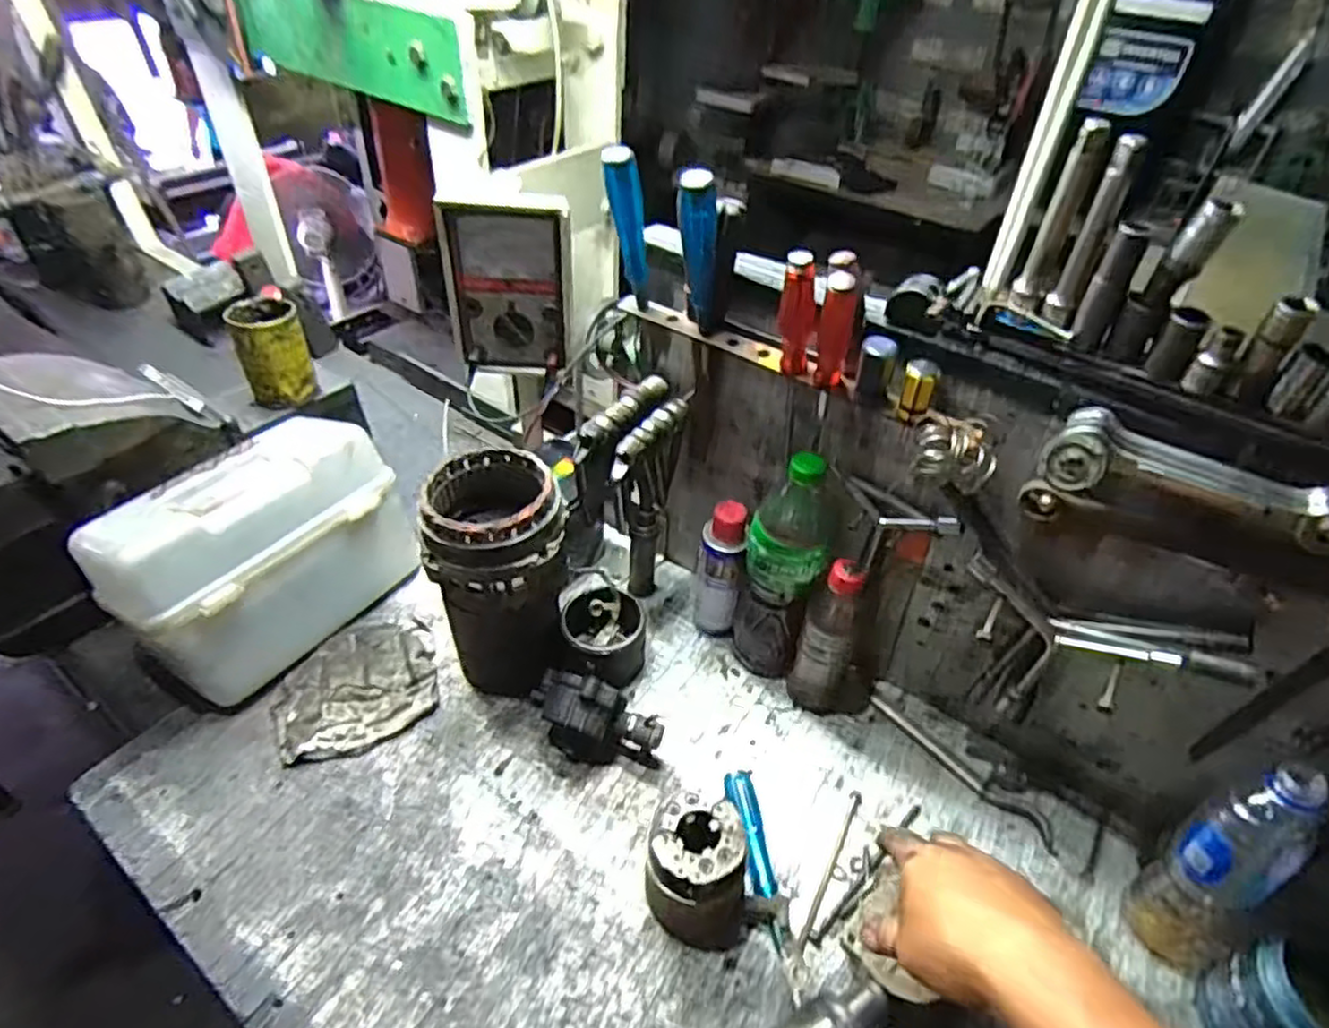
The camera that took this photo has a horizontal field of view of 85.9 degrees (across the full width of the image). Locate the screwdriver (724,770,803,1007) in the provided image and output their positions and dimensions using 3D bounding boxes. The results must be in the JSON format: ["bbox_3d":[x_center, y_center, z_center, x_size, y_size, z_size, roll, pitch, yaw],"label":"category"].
[{"bbox_3d":[0.087,0.309,0.609,0.028,0.033,0.180,-7,44,-11],"label":"screwdriver"}]

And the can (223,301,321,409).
[{"bbox_3d":[-0.482,-0.199,0.884,0.079,0.115,0.079,2,43,-2],"label":"can"}]

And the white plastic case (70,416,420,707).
[{"bbox_3d":[-0.428,0.039,0.762,0.171,0.183,0.271,25,47,23],"label":"white plastic case"}]

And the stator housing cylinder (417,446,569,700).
[{"bbox_3d":[-0.158,0.064,0.709,0.126,0.235,0.126,-7,44,-11],"label":"stator housing cylinder"}]

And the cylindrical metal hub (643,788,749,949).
[{"bbox_3d":[0.028,0.285,0.569,0.077,0.114,0.071,2,43,-2],"label":"cylindrical metal hub"}]

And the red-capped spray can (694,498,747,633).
[{"bbox_3d":[0.058,0.067,0.764,0.047,0.176,0.042,7,43,3],"label":"red-capped spray can"}]

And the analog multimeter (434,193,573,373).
[{"bbox_3d":[-0.150,-0.224,0.710,0.121,0.166,0.037,6,43,2],"label":"analog multimeter"}]

